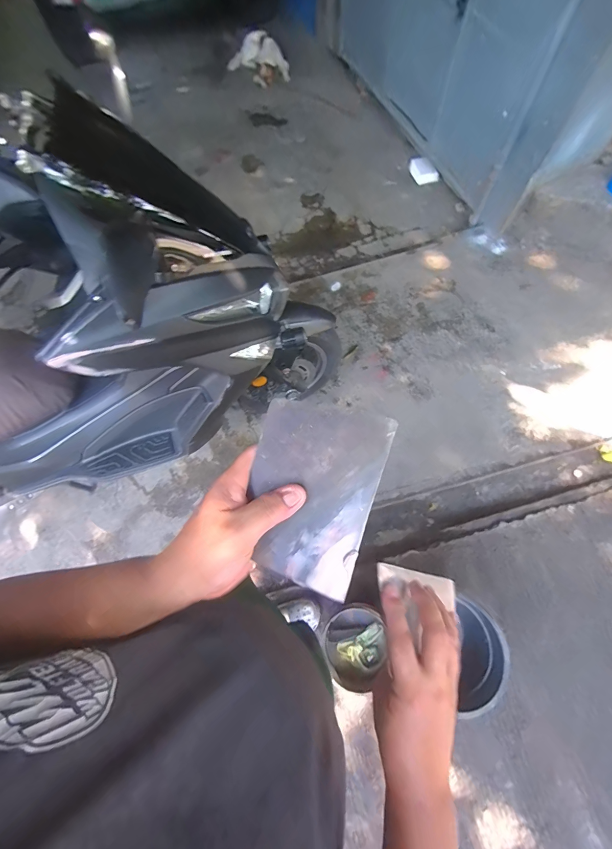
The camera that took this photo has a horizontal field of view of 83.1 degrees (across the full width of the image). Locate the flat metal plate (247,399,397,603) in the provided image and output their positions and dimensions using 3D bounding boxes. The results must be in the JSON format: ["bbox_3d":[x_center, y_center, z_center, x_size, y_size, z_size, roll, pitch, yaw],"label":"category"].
[{"bbox_3d":[0.003,0.054,0.268,0.095,0.007,0.136,15,91,8],"label":"flat metal plate"}]

